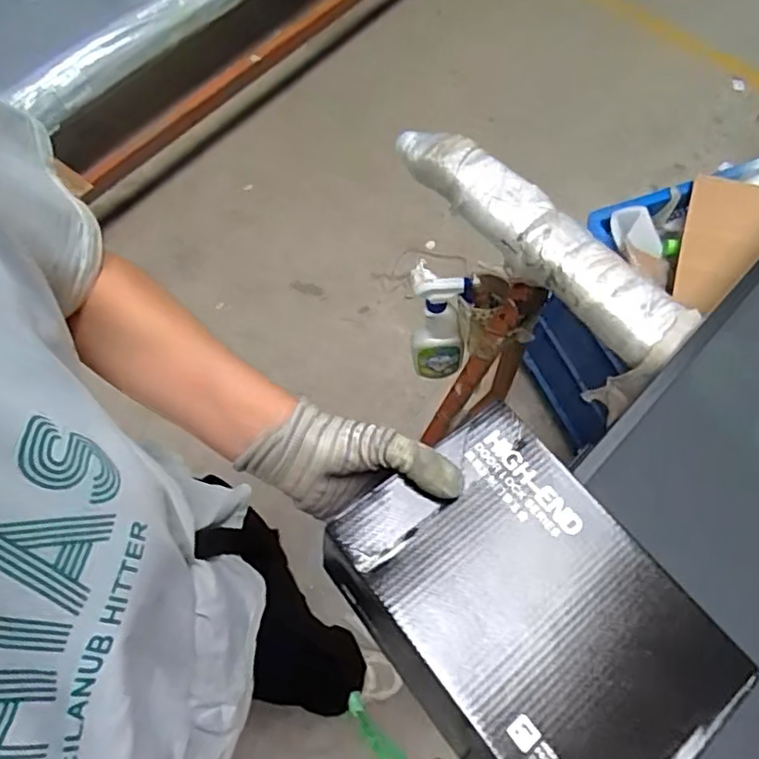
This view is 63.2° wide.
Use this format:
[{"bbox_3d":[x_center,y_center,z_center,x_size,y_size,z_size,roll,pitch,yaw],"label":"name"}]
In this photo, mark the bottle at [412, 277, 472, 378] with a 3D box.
[{"bbox_3d":[0.101,-0.081,1.011,0.088,0.244,0.042,5,64,-1],"label":"bottle"}]

